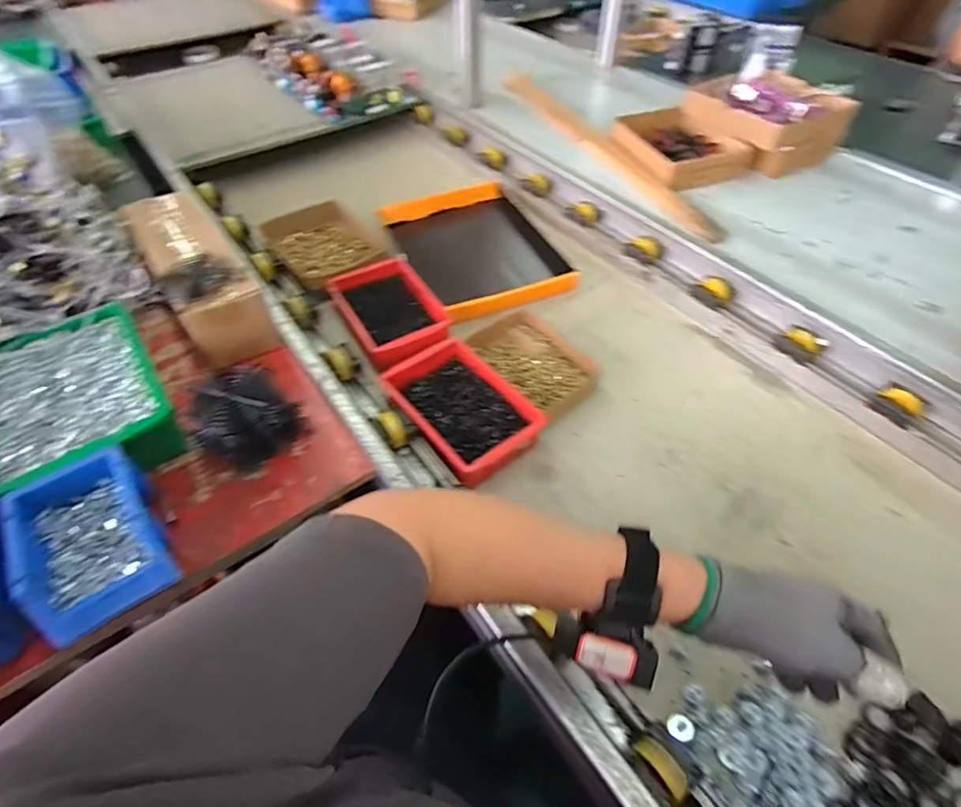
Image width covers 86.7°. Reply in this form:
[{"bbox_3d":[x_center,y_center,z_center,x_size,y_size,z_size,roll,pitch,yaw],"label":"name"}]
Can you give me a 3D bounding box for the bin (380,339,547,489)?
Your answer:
[{"bbox_3d":[-0.023,0.009,0.675,0.141,0.055,0.198,-32,57,-23],"label":"bin"}]

